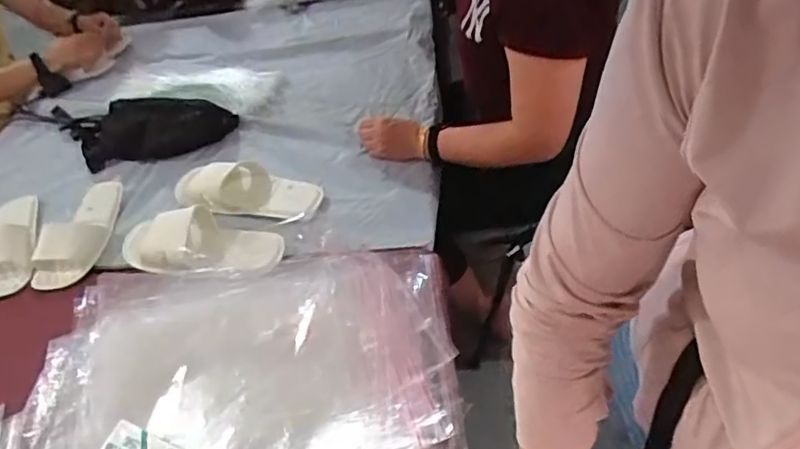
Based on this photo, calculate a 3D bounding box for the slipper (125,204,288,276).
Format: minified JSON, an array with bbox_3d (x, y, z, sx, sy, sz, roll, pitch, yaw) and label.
[{"bbox_3d":[-0.321,0.025,0.875,0.274,0.061,0.116,9,48,14],"label":"slipper"}]

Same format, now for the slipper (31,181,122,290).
[{"bbox_3d":[-0.537,0.008,0.937,0.094,0.064,0.220,6,46,11],"label":"slipper"}]

